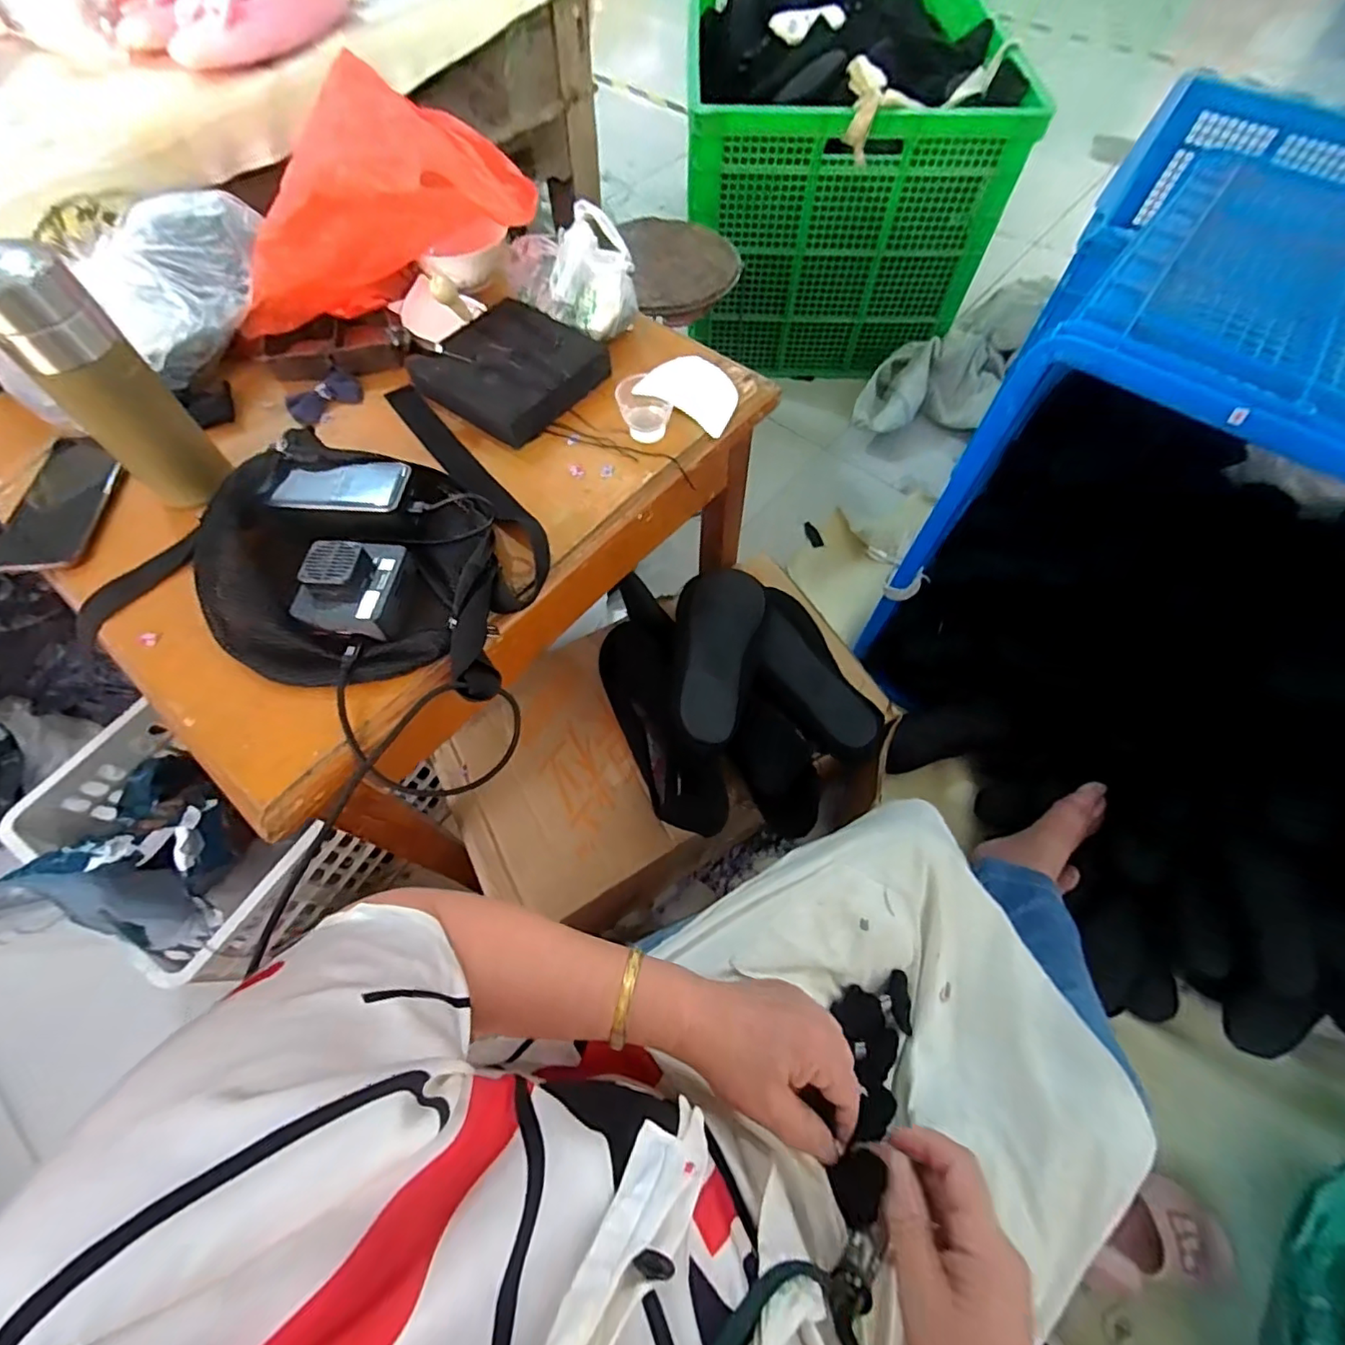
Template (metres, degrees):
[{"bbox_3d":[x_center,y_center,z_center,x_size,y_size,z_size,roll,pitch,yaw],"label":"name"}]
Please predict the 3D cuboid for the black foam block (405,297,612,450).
[{"bbox_3d":[-0.168,-0.314,0.597,0.161,0.036,0.154,36,68,17],"label":"black foam block"}]

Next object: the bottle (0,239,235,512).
[{"bbox_3d":[-0.452,-0.229,0.467,0.070,0.188,0.056,-41,70,-19],"label":"bottle"}]

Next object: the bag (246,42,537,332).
[{"bbox_3d":[-0.315,-0.472,0.593,0.315,0.140,0.133,-27,64,9],"label":"bag"}]

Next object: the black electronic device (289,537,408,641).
[{"bbox_3d":[-0.248,-0.070,0.462,0.080,0.036,0.079,6,63,3],"label":"black electronic device"}]

